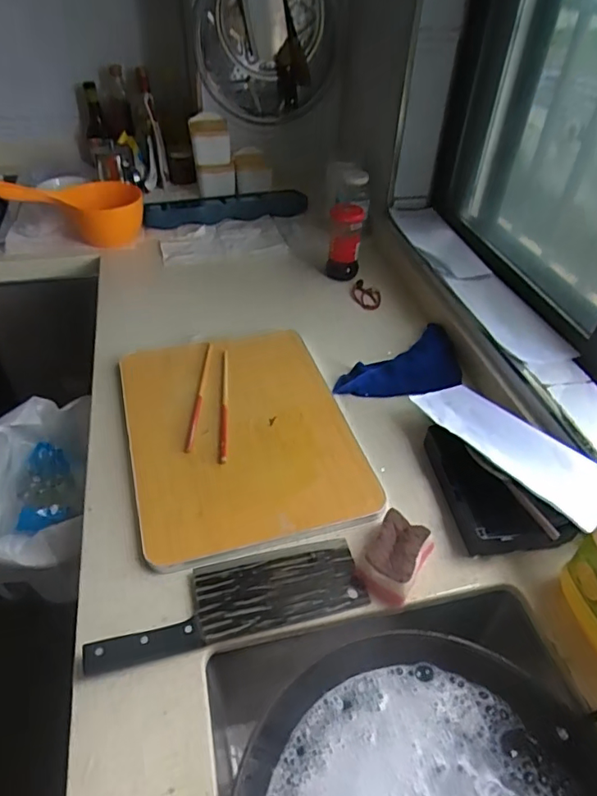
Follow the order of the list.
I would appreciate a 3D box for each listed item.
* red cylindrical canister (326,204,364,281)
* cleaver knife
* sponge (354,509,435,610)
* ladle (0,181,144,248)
[{"bbox_3d":[0.092,-0.317,1.070,0.066,0.133,0.069,3,43,1],"label":"red cylindrical canister"},{"bbox_3d":[-0.073,0.210,0.570,0.286,0.018,0.089,-10,43,-14],"label":"cleaver knife"},{"bbox_3d":[0.108,0.181,0.600,0.058,0.035,0.092,24,46,22],"label":"sponge"},{"bbox_3d":[-0.483,-0.402,1.134,0.288,0.122,0.129,5,39,-22],"label":"ladle"}]

